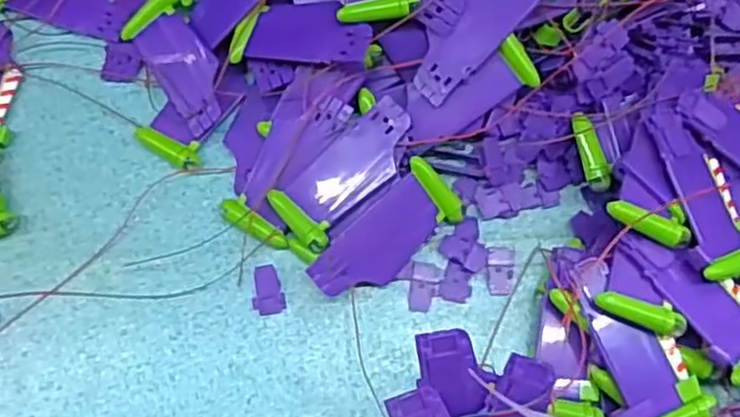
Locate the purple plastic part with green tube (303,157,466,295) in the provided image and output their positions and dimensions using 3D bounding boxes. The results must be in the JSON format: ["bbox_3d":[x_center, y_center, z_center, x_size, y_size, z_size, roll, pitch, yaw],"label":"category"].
[{"bbox_3d":[0.009,0.016,0.390,0.087,0.013,0.038,-46,105,-8],"label":"purple plastic part with green tube"}]

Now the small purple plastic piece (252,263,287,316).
[{"bbox_3d":[-0.057,0.045,0.394,0.017,0.006,0.027,-12,75,-2],"label":"small purple plastic piece"}]

